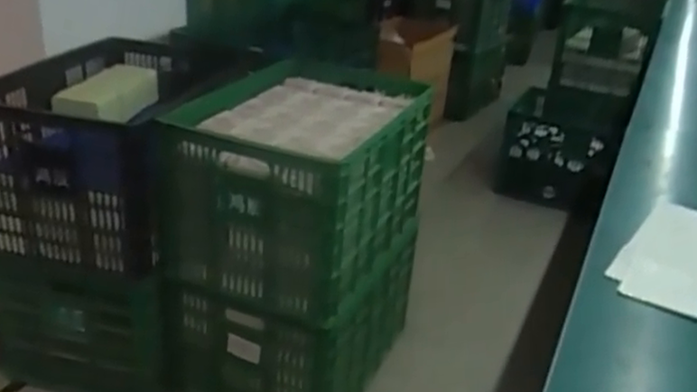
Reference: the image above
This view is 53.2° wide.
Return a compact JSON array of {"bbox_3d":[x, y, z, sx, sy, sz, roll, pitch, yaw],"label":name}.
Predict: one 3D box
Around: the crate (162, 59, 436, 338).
[{"bbox_3d":[-0.115,-0.034,1.764,0.485,0.425,0.582,14,27,18],"label":"crate"}]

